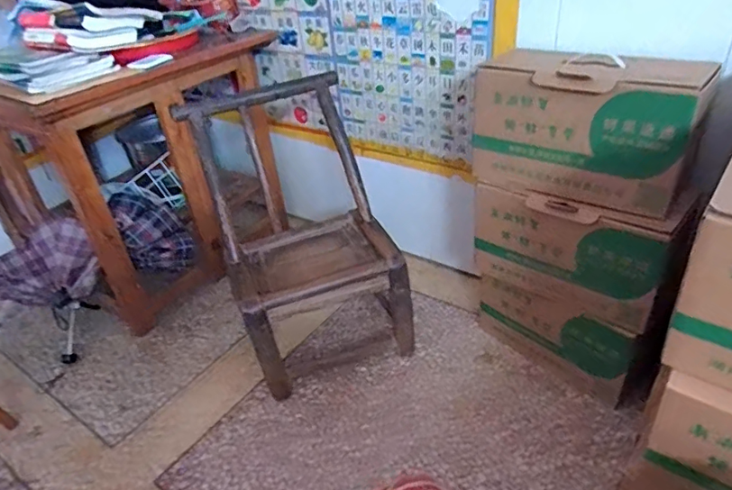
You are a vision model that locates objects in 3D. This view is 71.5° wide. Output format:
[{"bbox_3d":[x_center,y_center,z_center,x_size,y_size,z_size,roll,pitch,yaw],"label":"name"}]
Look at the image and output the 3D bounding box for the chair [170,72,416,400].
[{"bbox_3d":[-0.153,-0.026,1.245,0.401,0.610,0.407,-16,35,-14],"label":"chair"}]

